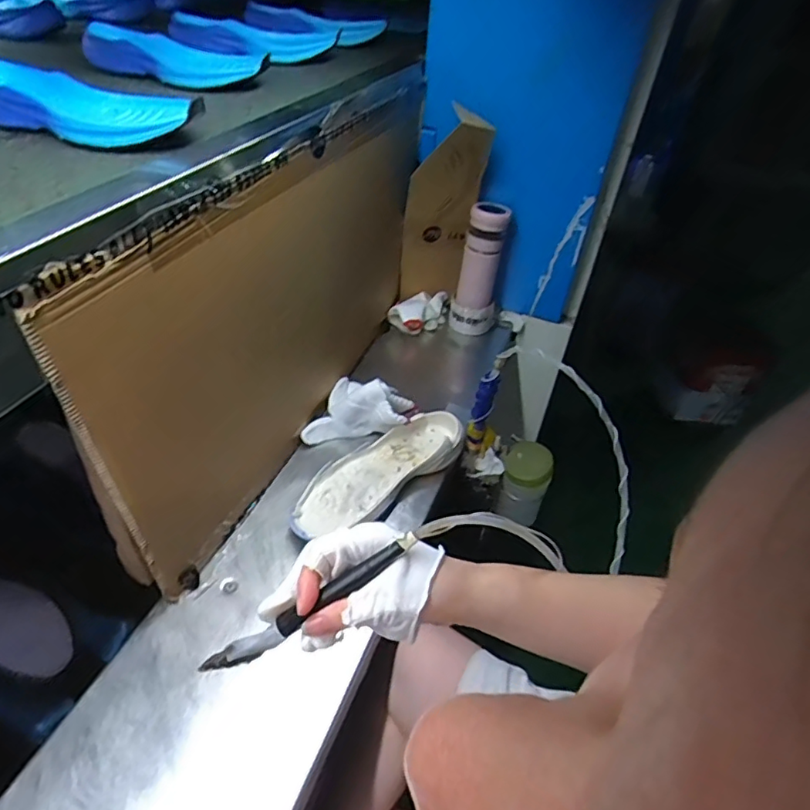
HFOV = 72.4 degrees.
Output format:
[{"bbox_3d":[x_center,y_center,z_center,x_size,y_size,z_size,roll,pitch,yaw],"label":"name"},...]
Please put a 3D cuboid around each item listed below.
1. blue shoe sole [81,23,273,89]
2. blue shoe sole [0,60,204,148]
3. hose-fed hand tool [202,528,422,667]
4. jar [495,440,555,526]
[{"bbox_3d":[-0.288,-0.431,0.689,0.229,0.052,0.073,17,42,14],"label":"blue shoe sole"},{"bbox_3d":[-0.304,-0.283,0.524,0.237,0.046,0.084,13,41,10],"label":"blue shoe sole"},{"bbox_3d":[-0.068,0.137,0.373,0.146,0.025,0.012,-34,46,3],"label":"hose-fed hand tool"},{"bbox_3d":[0.191,0.124,0.887,0.069,0.110,0.072,2,40,-2],"label":"jar"}]

